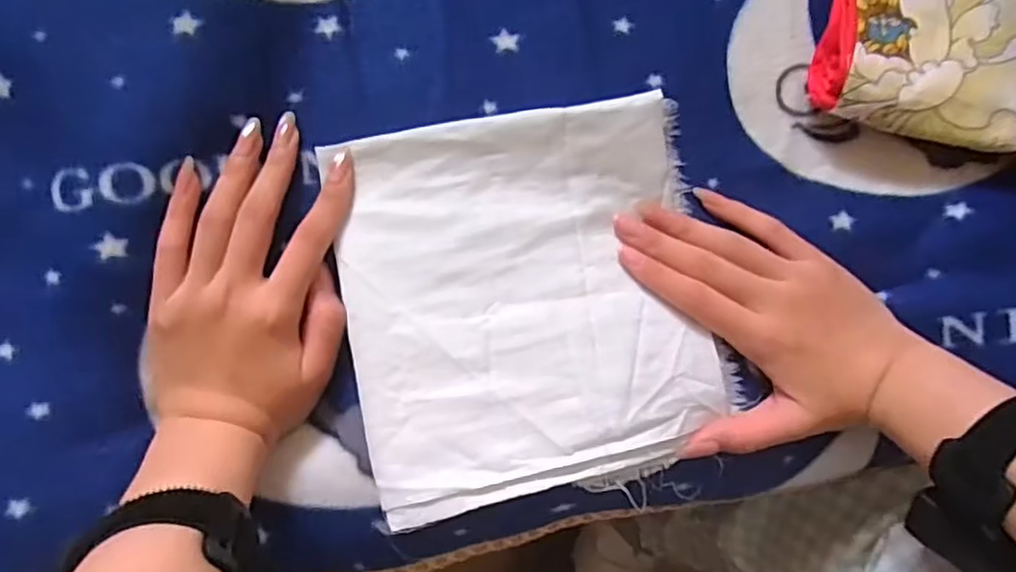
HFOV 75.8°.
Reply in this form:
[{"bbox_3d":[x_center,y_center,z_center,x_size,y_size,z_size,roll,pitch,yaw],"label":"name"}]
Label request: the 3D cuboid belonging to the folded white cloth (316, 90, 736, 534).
[{"bbox_3d":[0.013,0.007,0.342,0.187,0.018,0.194,-9,83,-7],"label":"folded white cloth"}]

